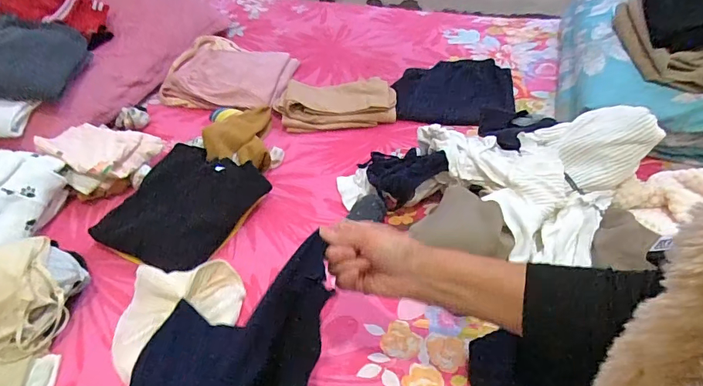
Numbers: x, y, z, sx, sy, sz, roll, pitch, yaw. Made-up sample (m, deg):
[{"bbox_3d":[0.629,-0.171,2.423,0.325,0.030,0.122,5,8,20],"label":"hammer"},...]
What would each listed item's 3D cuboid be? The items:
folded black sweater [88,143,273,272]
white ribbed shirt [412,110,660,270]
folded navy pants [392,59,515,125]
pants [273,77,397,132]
[{"bbox_3d":[-0.284,0.021,0.753,0.196,0.064,0.238,20,50,20],"label":"folded black sweater"},{"bbox_3d":[0.311,-0.065,0.710,0.284,0.104,0.327,-17,47,-14],"label":"white ribbed shirt"},{"bbox_3d":[0.240,-0.243,1.043,0.277,0.064,0.192,-3,45,0],"label":"folded navy pants"},{"bbox_3d":[-0.037,-0.212,1.007,0.272,0.045,0.145,-5,46,-3],"label":"pants"}]

